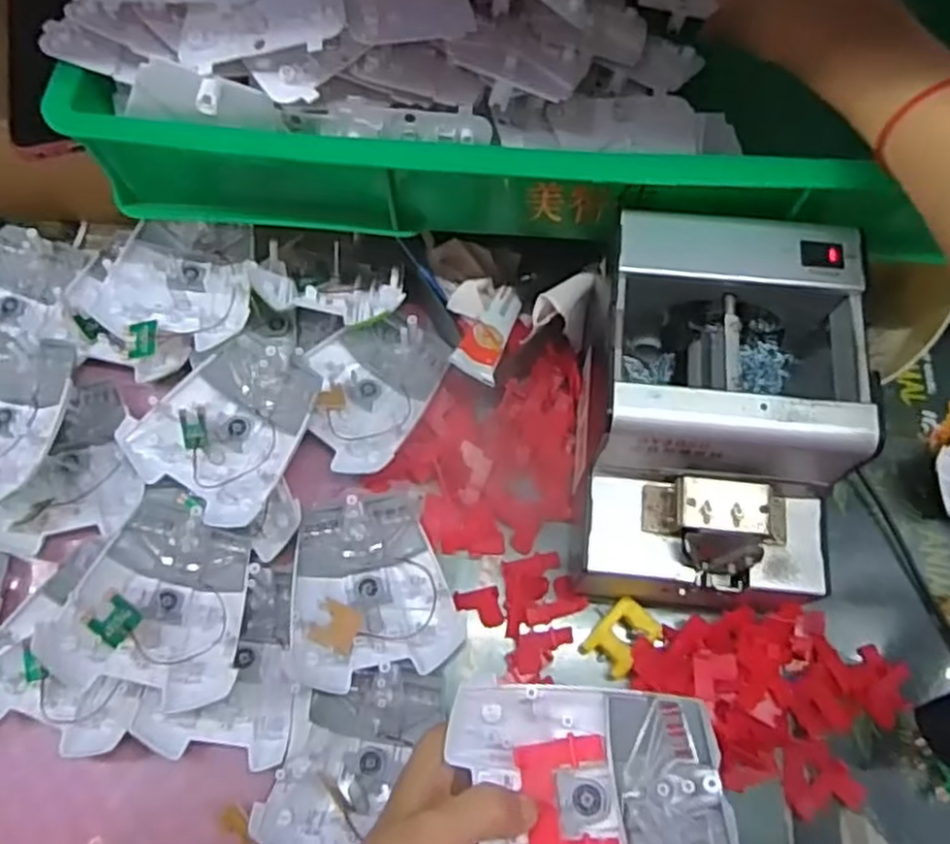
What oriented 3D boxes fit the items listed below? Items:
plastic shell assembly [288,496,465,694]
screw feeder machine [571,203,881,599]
[{"bbox_3d":[-0.063,0.098,0.445,0.094,0.021,0.107,-10,70,-3],"label":"plastic shell assembly"},{"bbox_3d":[0.128,0.003,0.411,0.121,0.142,0.179,6,70,3],"label":"screw feeder machine"}]

